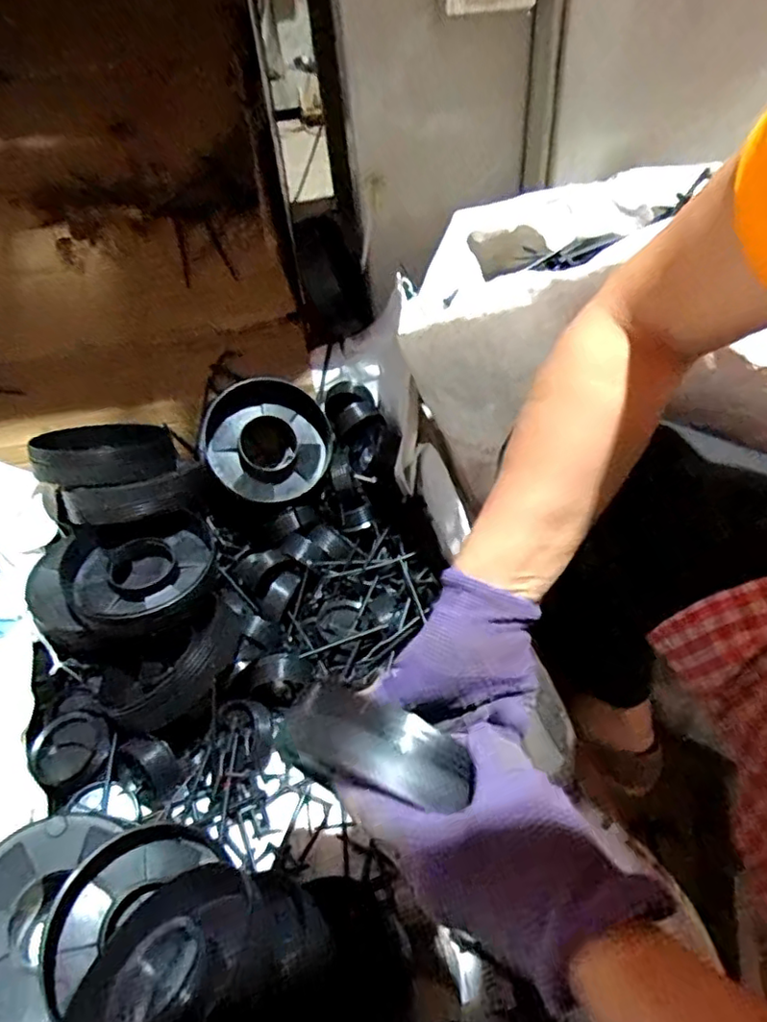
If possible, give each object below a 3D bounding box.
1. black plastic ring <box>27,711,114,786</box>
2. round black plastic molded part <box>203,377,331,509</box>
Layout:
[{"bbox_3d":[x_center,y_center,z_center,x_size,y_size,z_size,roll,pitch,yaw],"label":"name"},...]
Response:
[{"bbox_3d":[-0.310,0.234,0.610,0.075,0.016,0.070,-12,56,-30],"label":"black plastic ring"},{"bbox_3d":[-0.143,-0.083,0.785,0.174,0.064,0.153,28,78,-14],"label":"round black plastic molded part"}]

